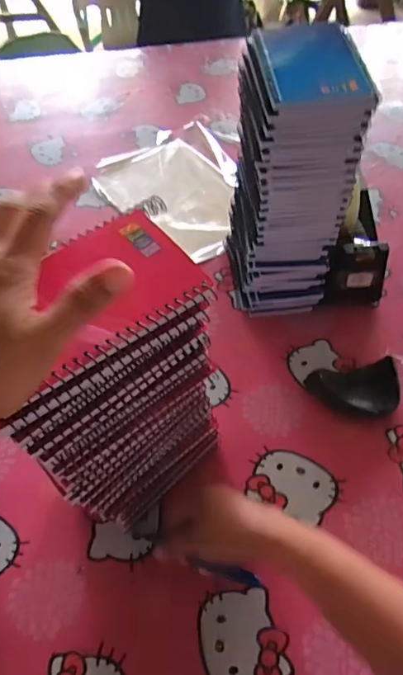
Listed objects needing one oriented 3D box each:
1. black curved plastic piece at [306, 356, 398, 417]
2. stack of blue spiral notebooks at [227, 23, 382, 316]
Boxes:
[{"bbox_3d":[0.173,0.062,0.536,0.099,0.029,0.061,-8,55,-4],"label":"black curved plastic piece"},{"bbox_3d":[0.091,-0.160,0.534,0.104,0.297,0.120,-4,55,-2],"label":"stack of blue spiral notebooks"}]

